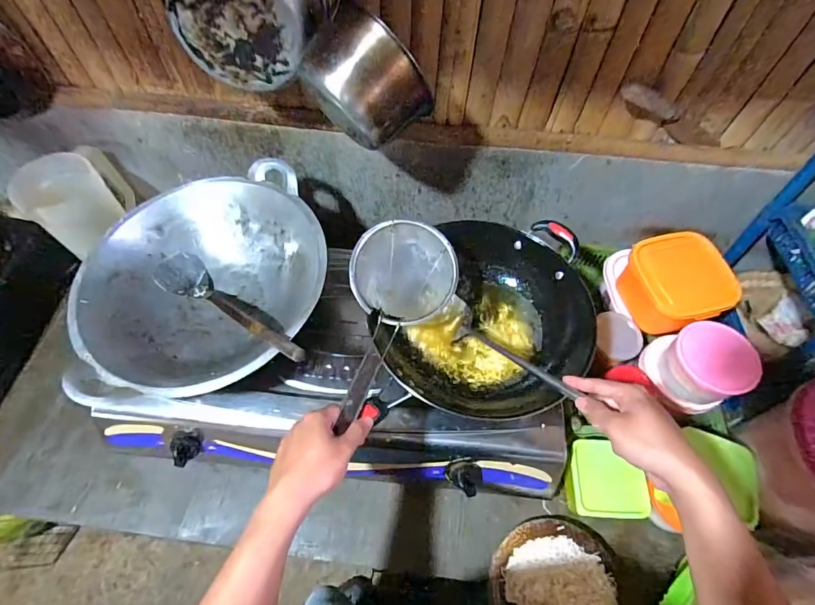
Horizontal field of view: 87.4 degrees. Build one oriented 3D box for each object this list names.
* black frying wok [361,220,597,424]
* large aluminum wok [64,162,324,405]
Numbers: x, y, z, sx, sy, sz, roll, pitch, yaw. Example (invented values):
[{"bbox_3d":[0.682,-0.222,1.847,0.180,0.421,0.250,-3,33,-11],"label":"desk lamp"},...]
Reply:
[{"bbox_3d":[0.121,0.033,0.622,0.266,0.096,0.342,30,63,16],"label":"black frying wok"},{"bbox_3d":[-0.296,-0.024,0.650,0.341,0.135,0.343,0,59,-1],"label":"large aluminum wok"}]

